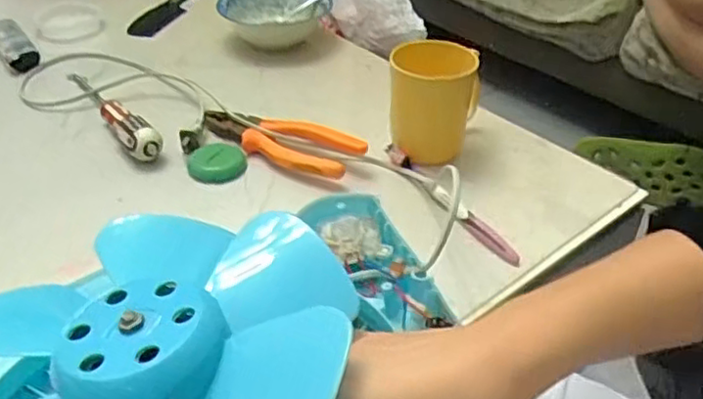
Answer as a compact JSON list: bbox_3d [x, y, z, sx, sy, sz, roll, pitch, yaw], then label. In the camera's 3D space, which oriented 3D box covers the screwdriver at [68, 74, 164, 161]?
[{"bbox_3d":[-0.272,-0.108,0.734,0.033,0.035,0.242,-23,44,-29],"label":"screwdriver"}]

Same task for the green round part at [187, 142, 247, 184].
[{"bbox_3d":[-0.136,-0.037,0.667,0.057,0.018,0.049,-7,56,-7],"label":"green round part"}]

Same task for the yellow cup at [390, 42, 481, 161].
[{"bbox_3d":[0.084,-0.098,0.671,0.093,0.106,0.076,4,38,2],"label":"yellow cup"}]

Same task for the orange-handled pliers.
[{"bbox_3d":[-0.080,-0.062,0.683,0.189,0.037,0.050,22,42,23],"label":"orange-handled pliers"}]

